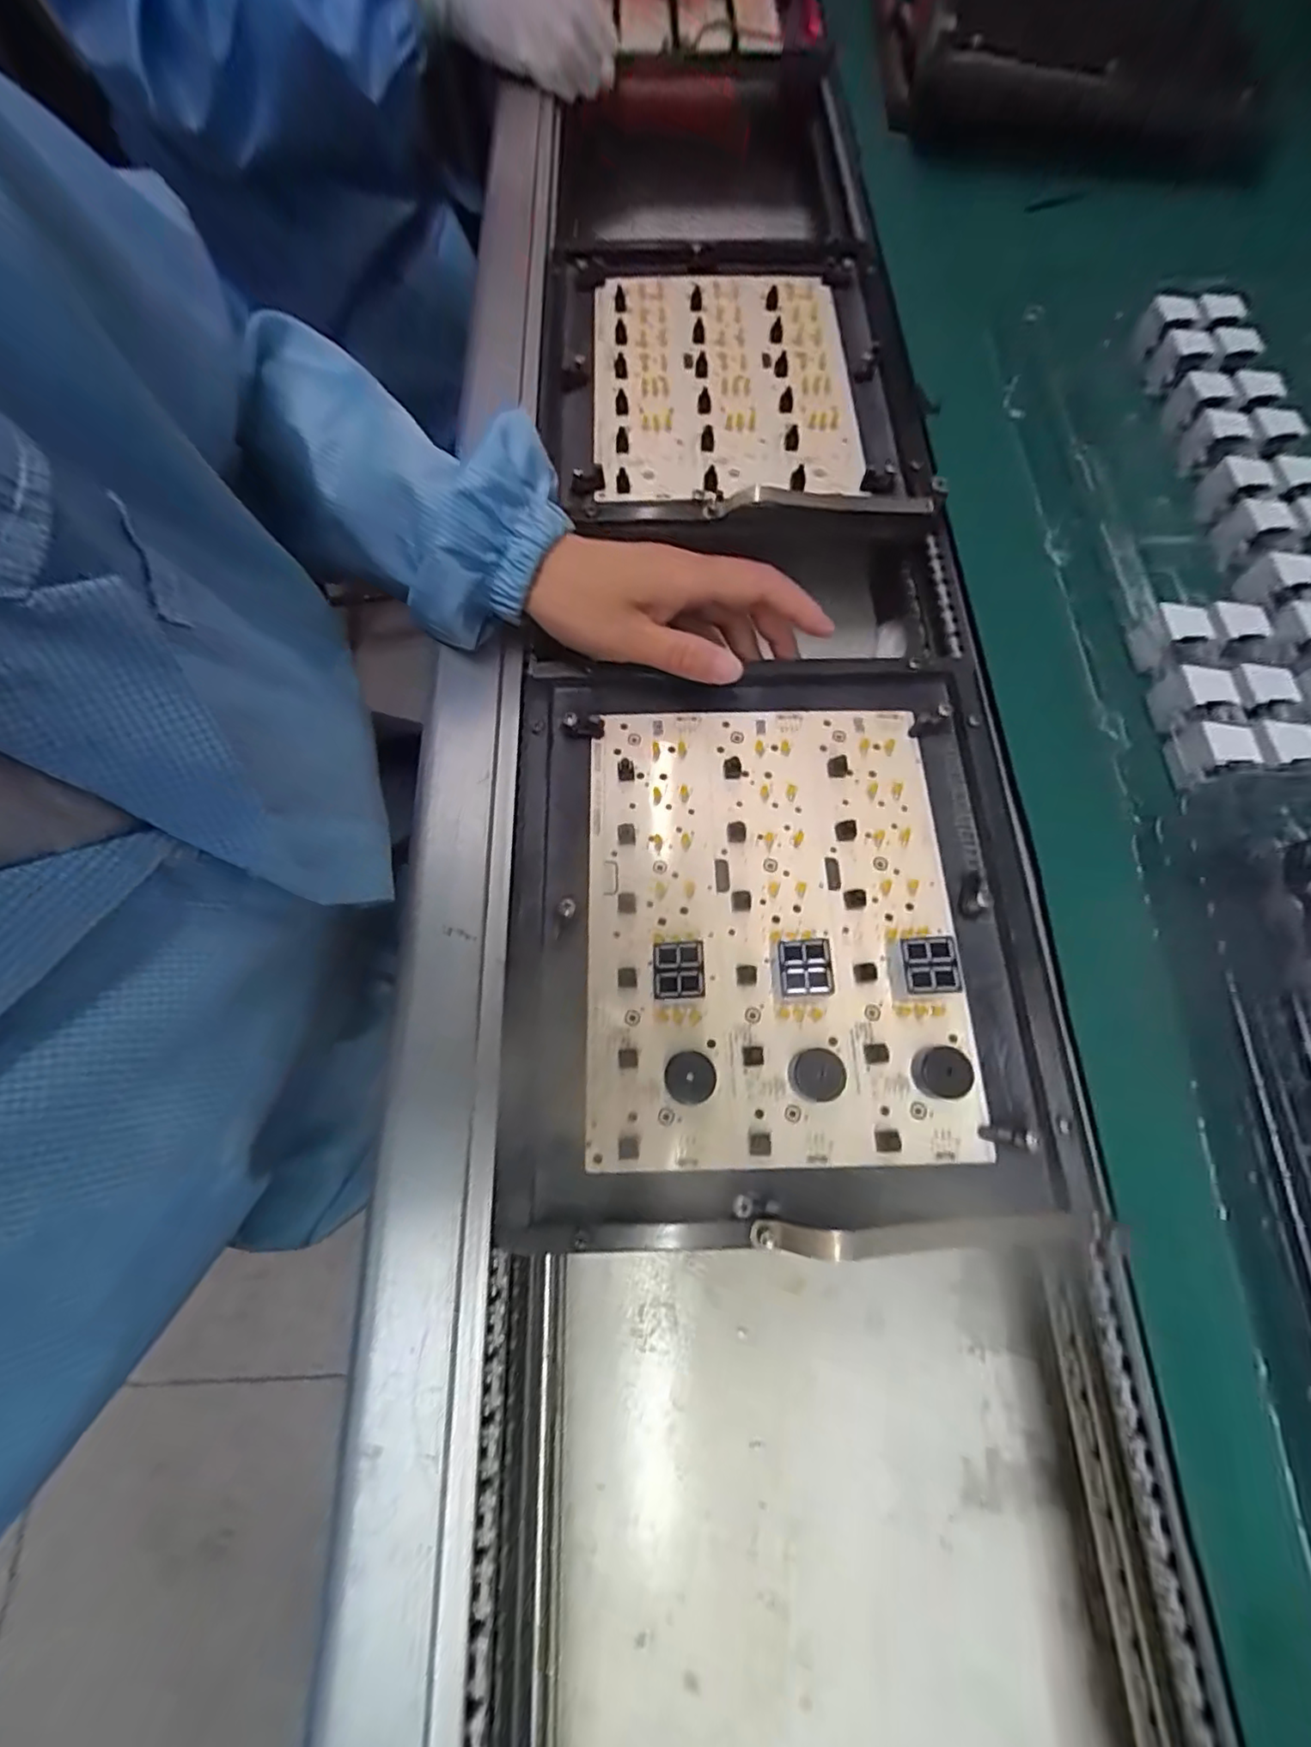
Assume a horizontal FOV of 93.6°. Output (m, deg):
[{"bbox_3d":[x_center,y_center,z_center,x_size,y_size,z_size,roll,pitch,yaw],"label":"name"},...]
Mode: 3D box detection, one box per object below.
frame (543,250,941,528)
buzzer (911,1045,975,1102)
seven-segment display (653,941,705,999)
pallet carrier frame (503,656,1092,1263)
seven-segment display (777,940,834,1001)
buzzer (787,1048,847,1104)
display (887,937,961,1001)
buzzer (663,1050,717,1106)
[{"bbox_3d":[0.041,-0.320,0.402,0.223,0.026,0.242,-1,70,-1],"label":"frame"},{"bbox_3d":[0.120,0.084,0.259,0.020,0.012,0.020,0,70,-1],"label":"buzzer"},{"bbox_3d":[0.010,0.044,0.266,0.021,0.022,0.023,-1,70,-1],"label":"seven-segment display"},{"bbox_3d":[0.049,0.018,0.280,0.227,0.025,0.265,-2,70,1],"label":"pallet carrier frame"},{"bbox_3d":[0.063,0.044,0.268,0.021,0.021,0.024,0,70,-1],"label":"seven-segment display"},{"bbox_3d":[0.067,0.084,0.257,0.021,0.013,0.021,0,70,-1],"label":"buzzer"},{"bbox_3d":[0.116,0.041,0.268,0.021,0.023,0.024,1,70,-1],"label":"display"},{"bbox_3d":[0.014,0.086,0.257,0.020,0.012,0.020,0,70,-1],"label":"buzzer"}]

